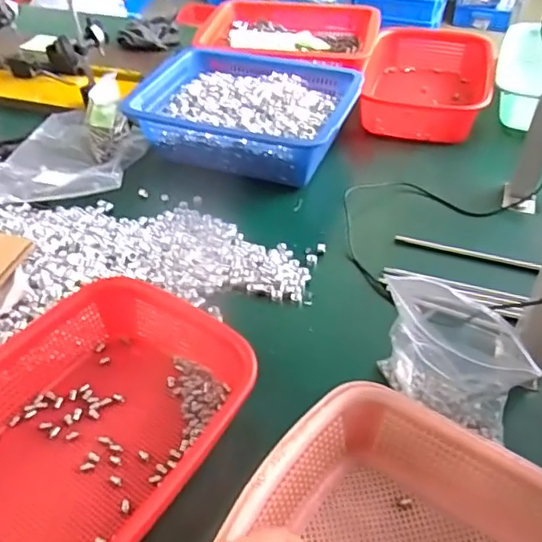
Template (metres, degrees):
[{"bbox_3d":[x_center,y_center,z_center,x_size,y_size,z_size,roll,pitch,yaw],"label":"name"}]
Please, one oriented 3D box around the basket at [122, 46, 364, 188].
[{"bbox_3d":[-0.028,-0.247,0.888,0.316,0.102,0.248,15,46,17],"label":"basket"}]

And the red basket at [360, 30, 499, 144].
[{"bbox_3d":[0.275,-0.337,0.999,0.208,0.076,0.300,11,45,13],"label":"red basket"}]

